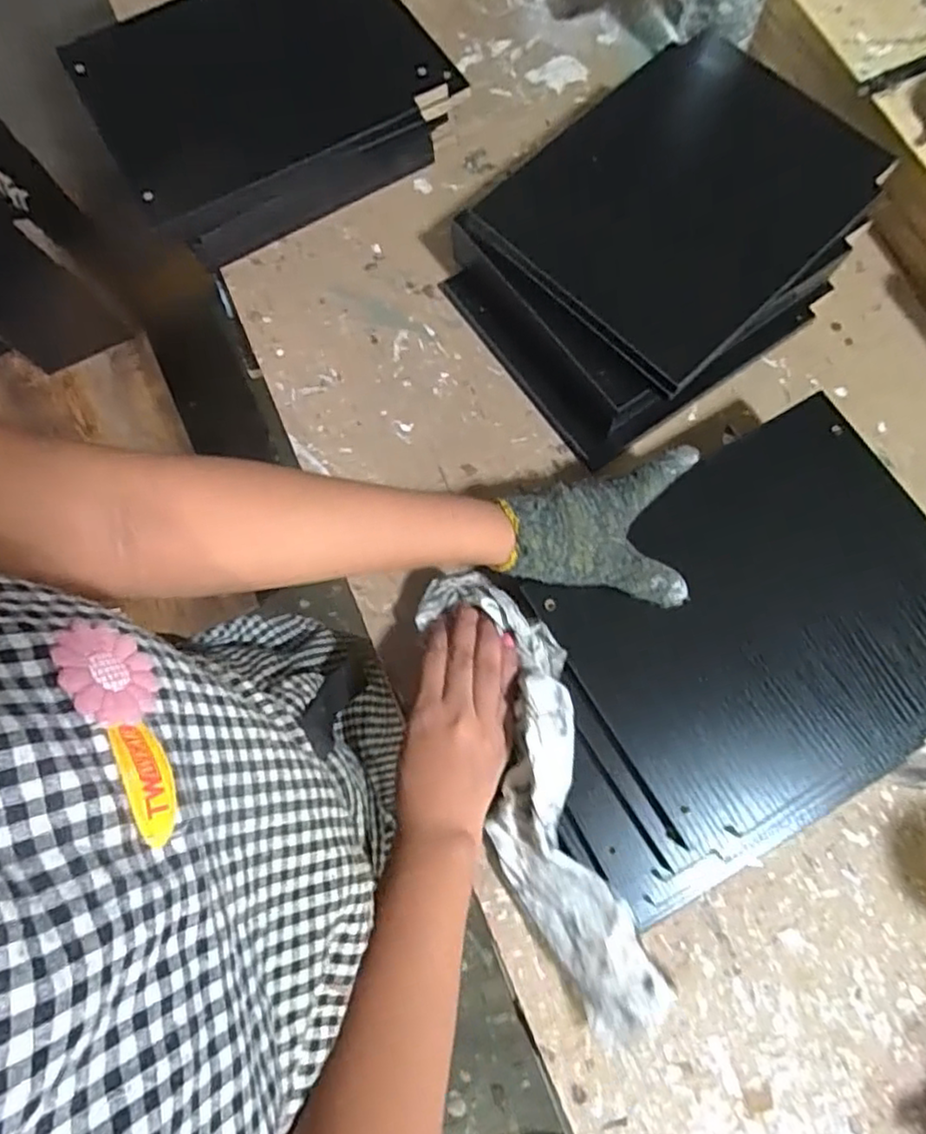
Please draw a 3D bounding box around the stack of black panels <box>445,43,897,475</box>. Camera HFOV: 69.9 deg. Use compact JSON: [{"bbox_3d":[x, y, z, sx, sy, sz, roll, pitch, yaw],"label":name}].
[{"bbox_3d":[0.165,-0.274,0.565,0.299,0.108,0.238,-36,78,-7],"label":"stack of black panels"}]

